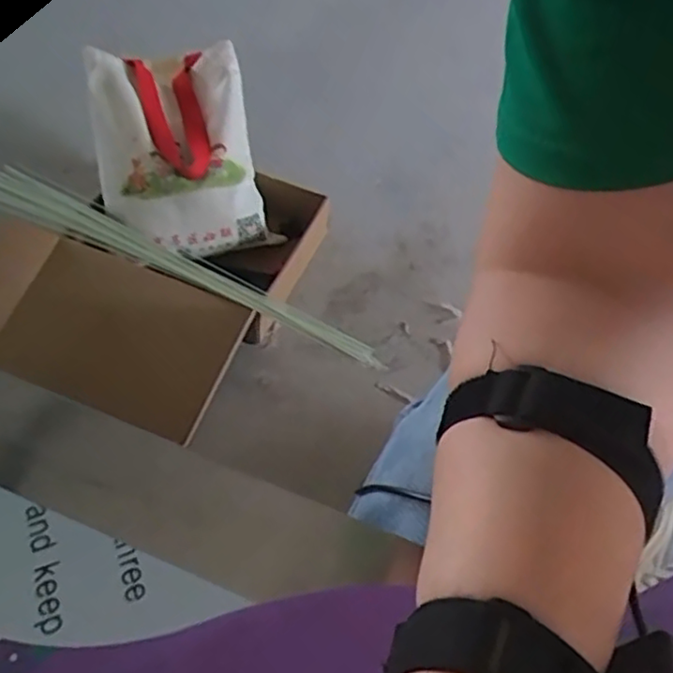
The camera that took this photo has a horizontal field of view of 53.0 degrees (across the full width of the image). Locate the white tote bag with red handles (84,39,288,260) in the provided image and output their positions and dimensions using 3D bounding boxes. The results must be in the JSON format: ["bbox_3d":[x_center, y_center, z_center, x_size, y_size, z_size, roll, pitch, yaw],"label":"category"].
[{"bbox_3d":[-0.248,-0.301,1.066,0.242,0.151,0.339,-11,54,-14],"label":"white tote bag with red handles"}]

